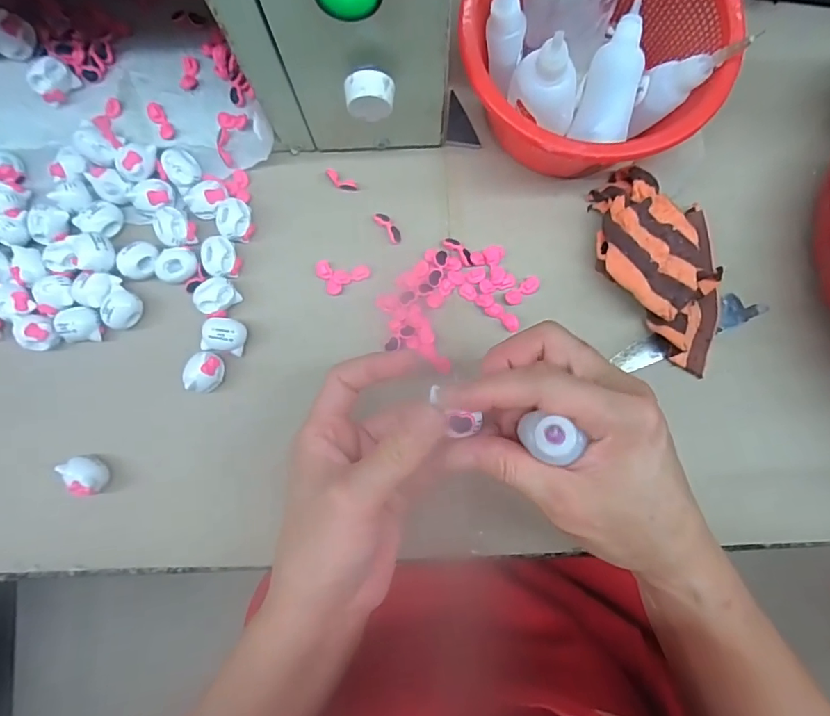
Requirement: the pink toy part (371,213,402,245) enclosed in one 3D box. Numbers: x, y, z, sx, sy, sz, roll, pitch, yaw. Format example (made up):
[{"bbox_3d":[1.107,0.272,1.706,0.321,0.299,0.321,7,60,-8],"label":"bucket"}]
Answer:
[{"bbox_3d":[-0.017,-0.086,0.333,0.009,0.005,0.024,-38,85,-3],"label":"pink toy part"}]

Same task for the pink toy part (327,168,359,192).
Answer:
[{"bbox_3d":[-0.049,-0.117,0.337,0.022,0.006,0.008,29,85,4],"label":"pink toy part"}]

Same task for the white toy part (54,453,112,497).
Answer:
[{"bbox_3d":[-0.200,0.072,0.310,0.016,0.020,0.024,-24,84,-2],"label":"white toy part"}]

